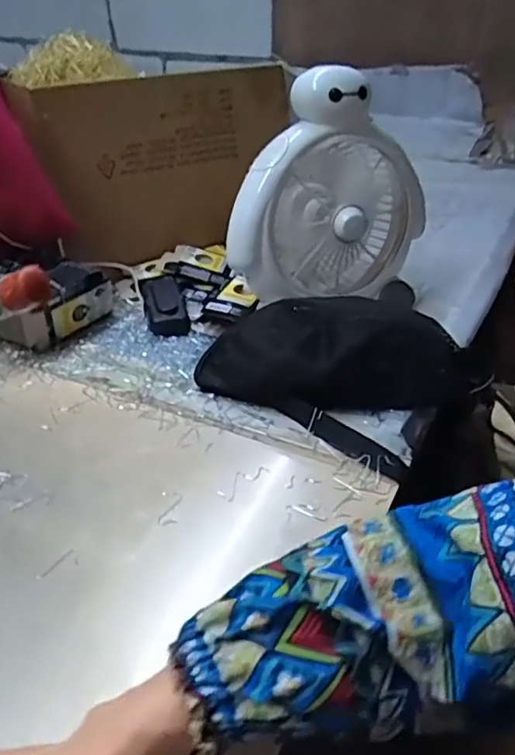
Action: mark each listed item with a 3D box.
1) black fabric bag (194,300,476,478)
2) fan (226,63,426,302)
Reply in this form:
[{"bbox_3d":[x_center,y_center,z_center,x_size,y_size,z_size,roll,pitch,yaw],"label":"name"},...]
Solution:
[{"bbox_3d":[0.078,-0.013,0.602,0.245,0.091,0.137,21,41,27],"label":"black fabric bag"},{"bbox_3d":[0.082,-0.209,0.717,0.229,0.253,0.130,-29,45,-34],"label":"fan"}]

